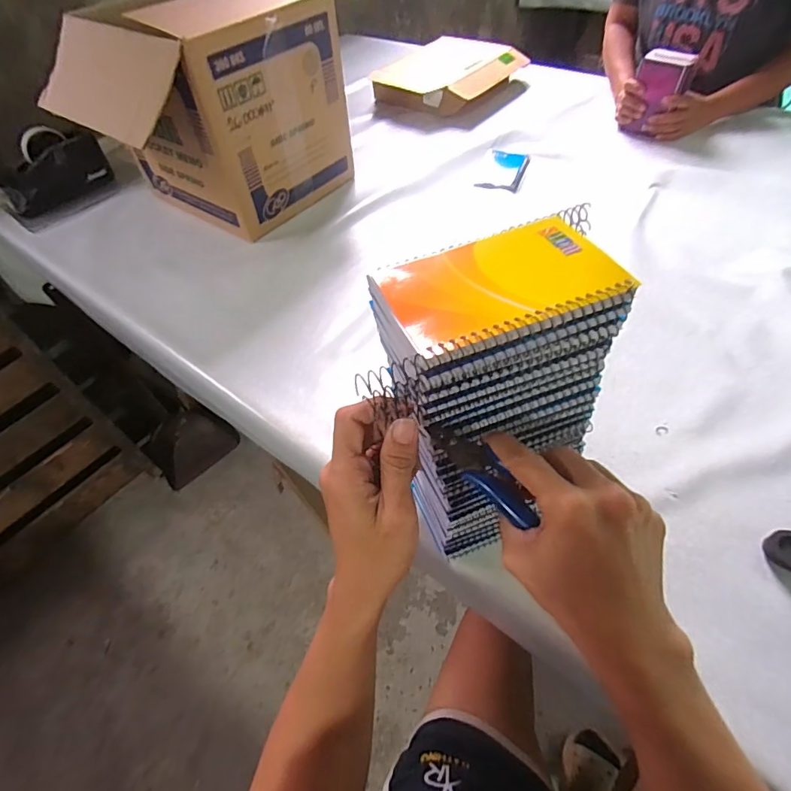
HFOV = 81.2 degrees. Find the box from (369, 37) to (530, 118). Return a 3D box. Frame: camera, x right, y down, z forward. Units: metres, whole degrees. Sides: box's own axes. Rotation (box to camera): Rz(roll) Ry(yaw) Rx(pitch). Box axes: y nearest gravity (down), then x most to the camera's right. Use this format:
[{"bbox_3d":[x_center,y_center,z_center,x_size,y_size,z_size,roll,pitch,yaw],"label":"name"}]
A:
[{"bbox_3d":[0.130,-0.788,1.139,0.260,0.069,0.294,31,61,25],"label":"box"}]

